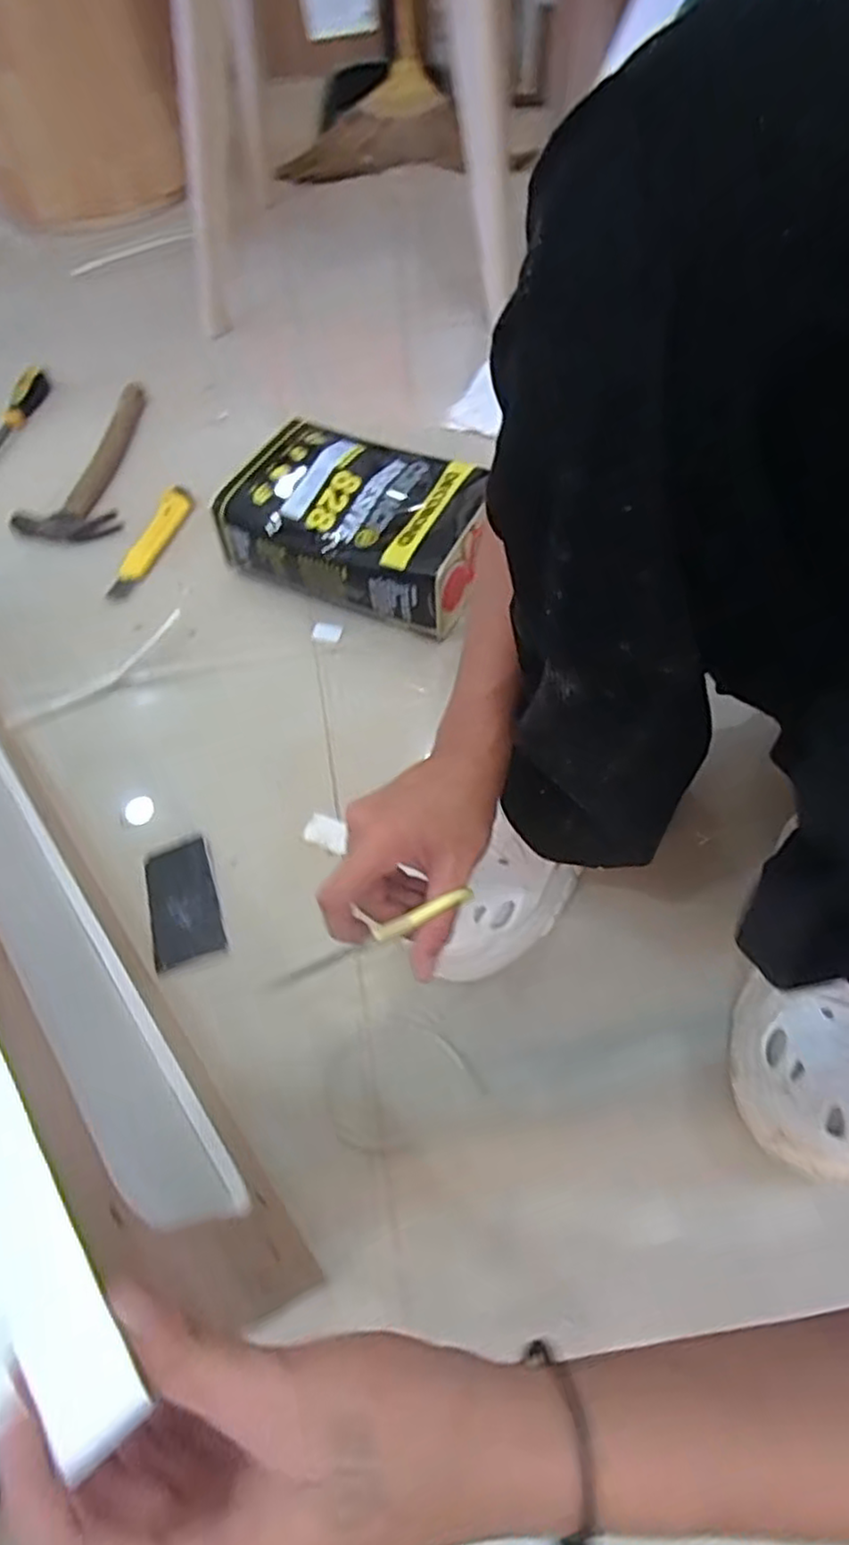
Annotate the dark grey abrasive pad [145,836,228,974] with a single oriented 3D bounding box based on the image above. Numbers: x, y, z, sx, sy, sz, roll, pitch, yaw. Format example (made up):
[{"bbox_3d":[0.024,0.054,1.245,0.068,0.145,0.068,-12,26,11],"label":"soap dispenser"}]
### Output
[{"bbox_3d":[-0.186,0.099,0.539,0.050,0.008,0.100,-17,59,-9],"label":"dark grey abrasive pad"}]

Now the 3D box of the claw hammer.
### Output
[{"bbox_3d":[-0.400,-0.371,0.828,0.109,0.024,0.268,-2,57,1],"label":"claw hammer"}]

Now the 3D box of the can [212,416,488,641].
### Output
[{"bbox_3d":[-0.062,-0.242,0.694,0.235,0.094,0.155,21,61,15],"label":"can"}]

